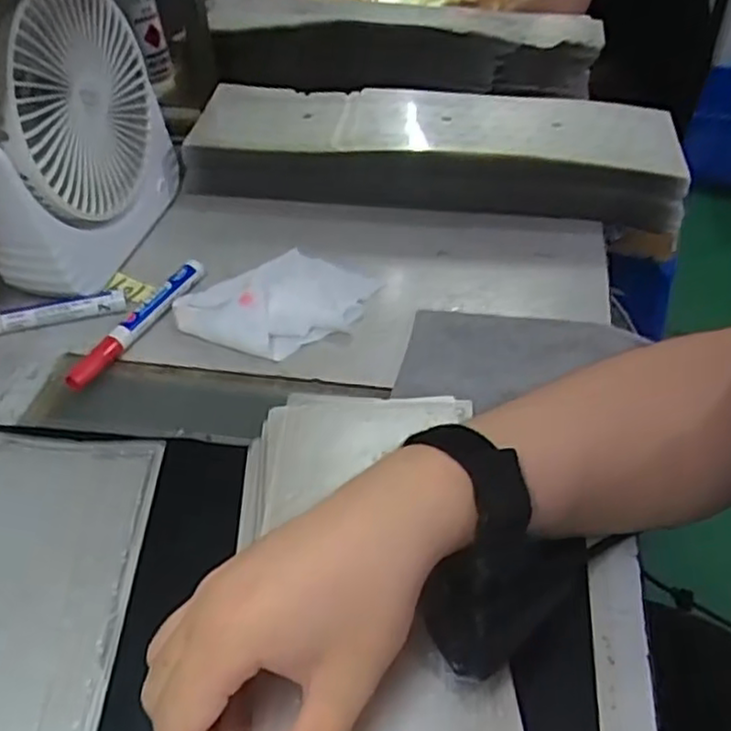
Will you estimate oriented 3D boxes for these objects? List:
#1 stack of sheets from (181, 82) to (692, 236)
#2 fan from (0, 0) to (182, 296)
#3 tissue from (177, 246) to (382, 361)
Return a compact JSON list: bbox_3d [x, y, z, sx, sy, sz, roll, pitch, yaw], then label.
[{"bbox_3d":[0.059,-0.193,0.630,0.422,0.067,0.128,5,42,10],"label":"stack of sheets"},{"bbox_3d":[-0.218,-0.174,0.528,0.062,0.203,0.185,4,42,9],"label":"fan"},{"bbox_3d":[-0.062,-0.049,0.516,0.138,0.021,0.088,-26,46,-23],"label":"tissue"}]

